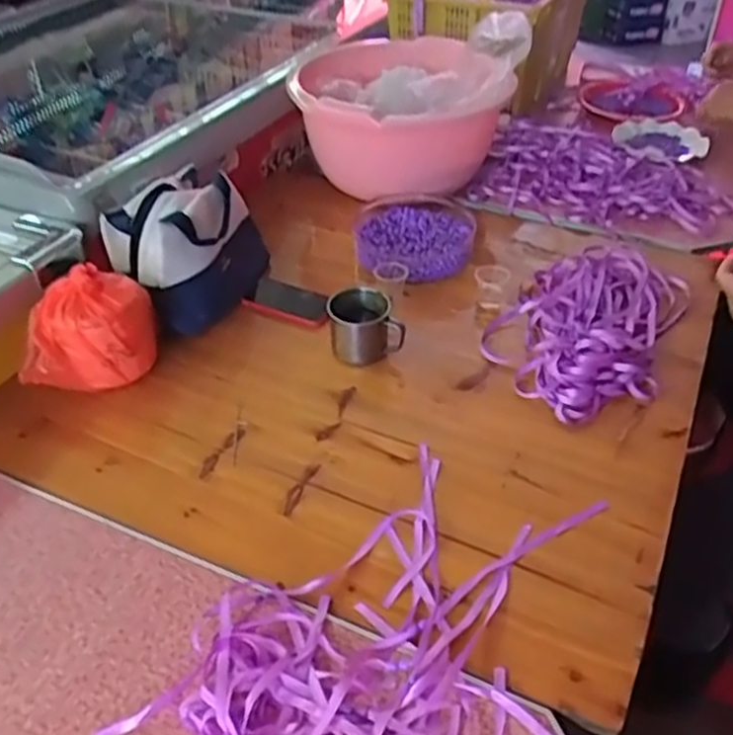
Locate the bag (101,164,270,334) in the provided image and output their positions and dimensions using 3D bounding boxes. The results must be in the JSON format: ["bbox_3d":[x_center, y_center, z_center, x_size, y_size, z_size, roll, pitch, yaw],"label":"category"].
[{"bbox_3d":[-0.250,-0.182,1.137,0.145,0.174,0.245,23,45,27],"label":"bag"}]

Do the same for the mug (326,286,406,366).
[{"bbox_3d":[-0.004,-0.053,1.052,0.094,0.079,0.083,-10,40,-10],"label":"mug"}]

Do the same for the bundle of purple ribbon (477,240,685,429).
[{"bbox_3d":[0.312,-0.069,1.089,0.233,0.052,0.385,18,43,22],"label":"bundle of purple ribbon"}]

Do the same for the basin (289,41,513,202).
[{"bbox_3d":[0.072,-0.492,1.476,0.390,0.196,0.490,2,39,4],"label":"basin"}]

